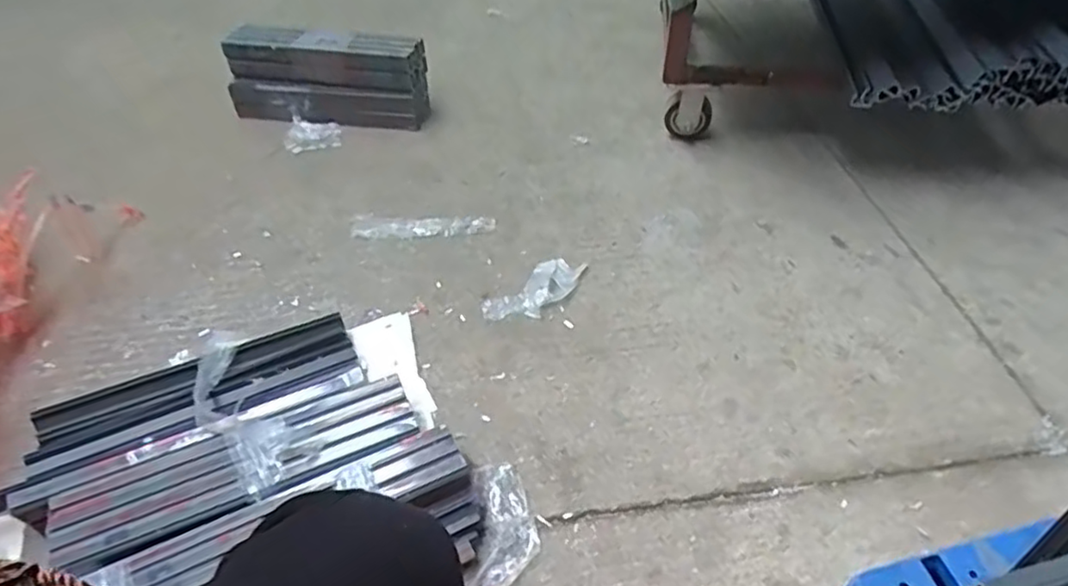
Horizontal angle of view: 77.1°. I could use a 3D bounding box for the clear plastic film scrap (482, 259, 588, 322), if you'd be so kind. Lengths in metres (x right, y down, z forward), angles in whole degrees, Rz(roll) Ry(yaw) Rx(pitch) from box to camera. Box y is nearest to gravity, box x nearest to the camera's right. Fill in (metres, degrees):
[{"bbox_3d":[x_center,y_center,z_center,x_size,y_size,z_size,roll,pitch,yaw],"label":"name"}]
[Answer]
[{"bbox_3d":[0.004,-0.002,1.128,0.195,0.015,0.077,-34,54,-26],"label":"clear plastic film scrap"}]

